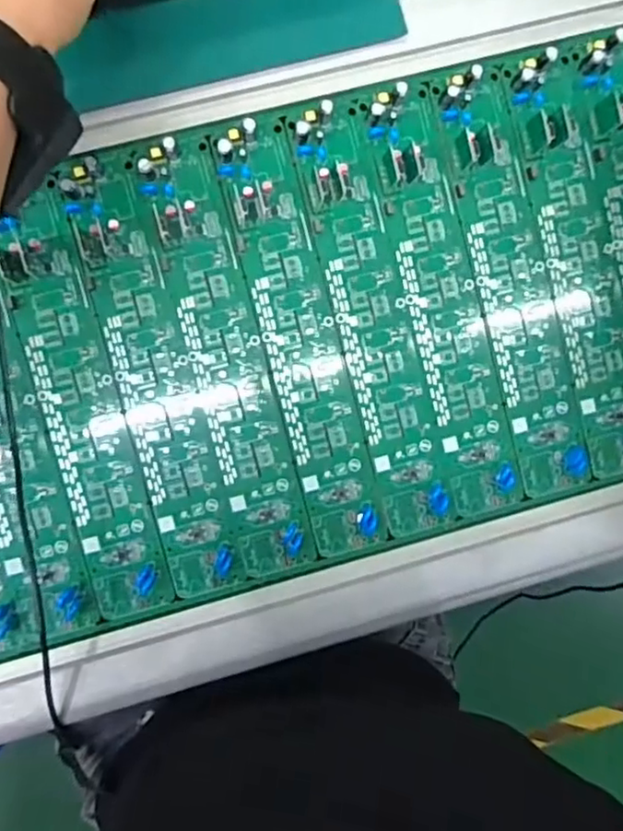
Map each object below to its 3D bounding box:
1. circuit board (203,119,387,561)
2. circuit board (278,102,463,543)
[{"bbox_3d":[-0.007,-0.044,0.390,0.047,0.018,0.272,-15,95,-3],"label":"circuit board"},{"bbox_3d":[0.040,-0.056,0.394,0.050,0.018,0.273,-15,95,-3],"label":"circuit board"}]

